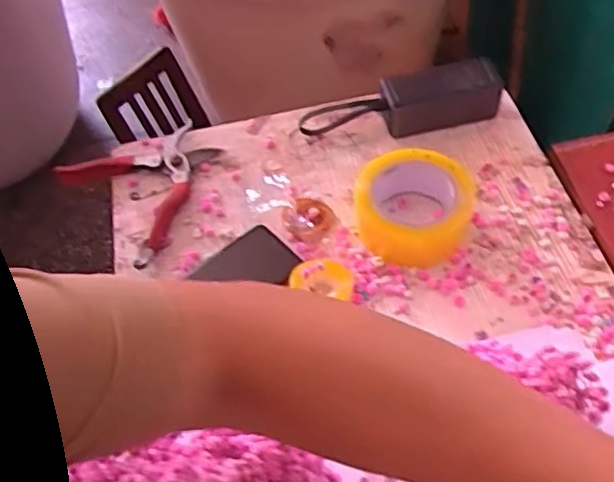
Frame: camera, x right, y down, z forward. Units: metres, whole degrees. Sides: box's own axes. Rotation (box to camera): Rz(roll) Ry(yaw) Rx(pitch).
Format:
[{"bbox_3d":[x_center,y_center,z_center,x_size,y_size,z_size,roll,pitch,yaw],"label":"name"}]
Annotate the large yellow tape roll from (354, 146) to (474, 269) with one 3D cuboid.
[{"bbox_3d":[0.108,-0.038,0.649,0.112,0.062,0.114,-2,54,3],"label":"large yellow tape roll"}]

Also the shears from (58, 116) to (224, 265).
[{"bbox_3d":[-0.172,-0.071,0.733,0.152,0.024,0.158,-38,60,-20],"label":"shears"}]

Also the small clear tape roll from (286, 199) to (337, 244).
[{"bbox_3d":[0.005,-0.026,0.675,0.051,0.013,0.061,9,56,11],"label":"small clear tape roll"}]

